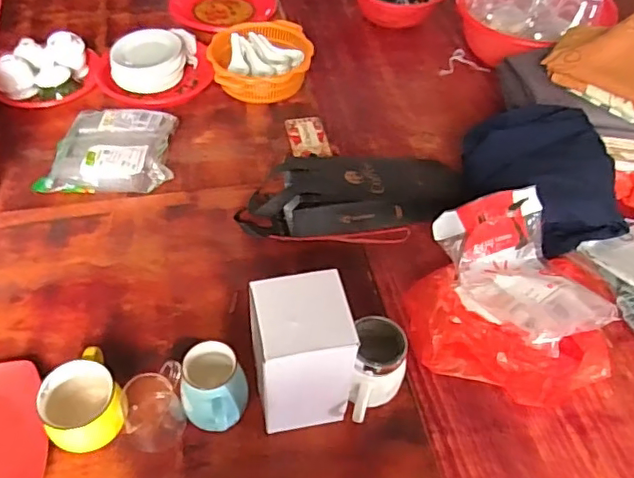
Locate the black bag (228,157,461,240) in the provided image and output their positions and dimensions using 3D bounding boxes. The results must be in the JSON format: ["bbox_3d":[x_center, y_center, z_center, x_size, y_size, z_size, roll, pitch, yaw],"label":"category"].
[{"bbox_3d":[0.057,-0.073,0.961,0.374,0.082,0.136,1,49,0],"label":"black bag"}]

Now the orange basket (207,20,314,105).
[{"bbox_3d":[-0.122,-0.388,1.235,0.209,0.079,0.206,-13,51,-12],"label":"orange basket"}]

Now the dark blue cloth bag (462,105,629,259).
[{"bbox_3d":[0.383,-0.097,0.950,0.240,0.159,0.198,-7,50,-7],"label":"dark blue cloth bag"}]

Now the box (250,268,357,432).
[{"bbox_3d":[-0.019,0.146,0.698,0.111,0.199,0.110,-8,50,-8],"label":"box"}]

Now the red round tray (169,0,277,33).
[{"bbox_3d":[-0.237,-0.604,1.446,0.254,0.023,0.254,-14,51,-13],"label":"red round tray"}]

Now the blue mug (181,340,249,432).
[{"bbox_3d":[-0.132,0.195,0.711,0.076,0.104,0.090,12,51,7],"label":"blue mug"}]

